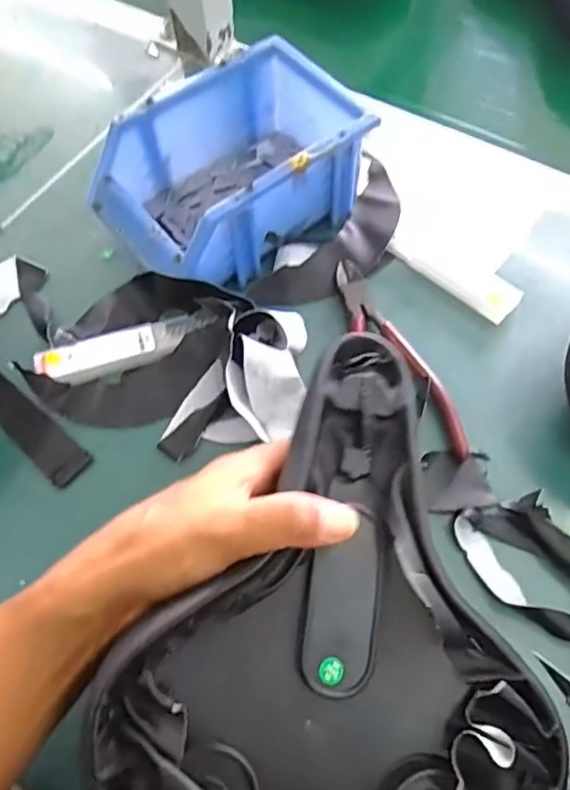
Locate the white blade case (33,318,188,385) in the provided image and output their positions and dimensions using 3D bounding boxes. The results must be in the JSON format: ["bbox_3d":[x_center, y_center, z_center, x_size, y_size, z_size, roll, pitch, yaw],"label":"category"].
[{"bbox_3d":[-0.114,-0.028,0.387,0.096,0.010,0.029,-17,64,-8],"label":"white blade case"}]

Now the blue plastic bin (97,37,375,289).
[{"bbox_3d":[-0.033,-0.157,0.420,0.183,0.081,0.120,-37,68,-17],"label":"blue plastic bin"}]

